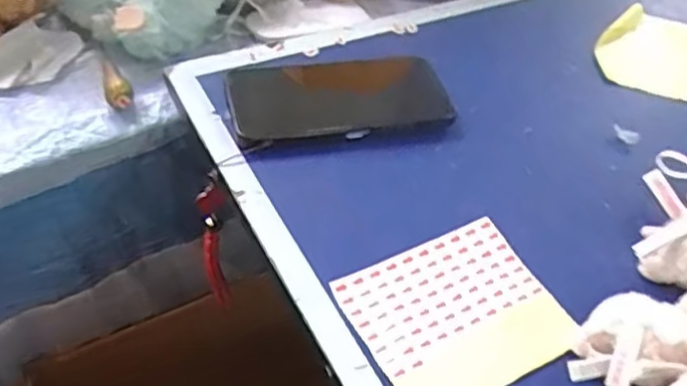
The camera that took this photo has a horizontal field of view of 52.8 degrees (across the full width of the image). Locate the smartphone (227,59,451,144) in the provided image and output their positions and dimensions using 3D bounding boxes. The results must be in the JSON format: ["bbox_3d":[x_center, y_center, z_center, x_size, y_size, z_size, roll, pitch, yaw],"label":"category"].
[{"bbox_3d":[-0.002,-0.071,0.524,0.163,0.012,0.082,-6,50,-14],"label":"smartphone"}]

